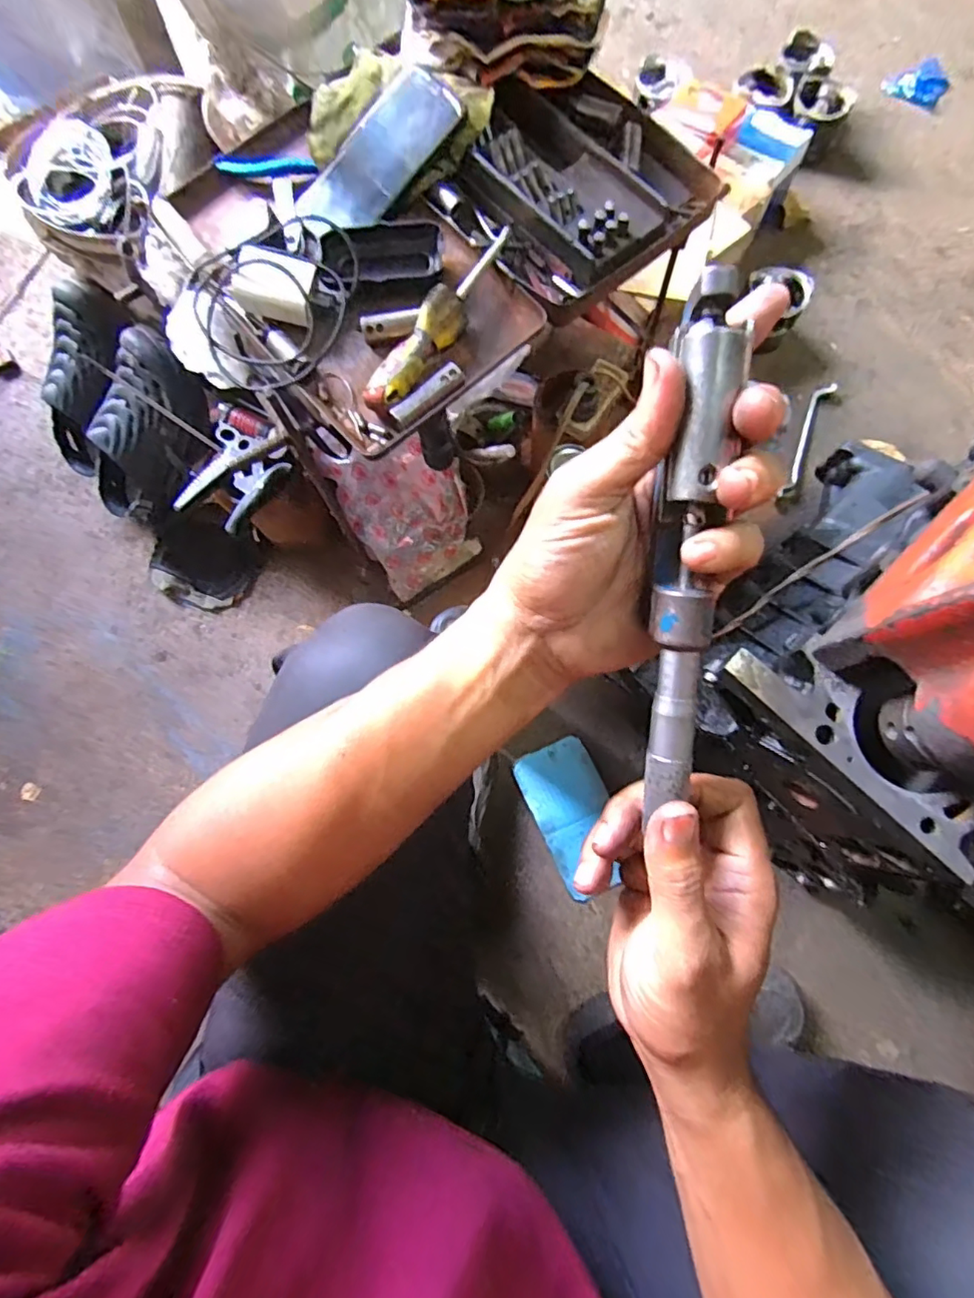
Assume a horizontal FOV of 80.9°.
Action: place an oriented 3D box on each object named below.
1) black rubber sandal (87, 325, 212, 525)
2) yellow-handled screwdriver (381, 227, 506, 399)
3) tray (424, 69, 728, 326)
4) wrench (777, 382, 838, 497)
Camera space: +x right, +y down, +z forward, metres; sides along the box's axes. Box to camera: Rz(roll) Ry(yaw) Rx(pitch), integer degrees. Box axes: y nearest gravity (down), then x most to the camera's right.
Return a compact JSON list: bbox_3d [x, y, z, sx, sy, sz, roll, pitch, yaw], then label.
[{"bbox_3d":[-0.436,-0.262,0.734,0.108,0.083,0.259,43,122,11],"label":"black rubber sandal"},{"bbox_3d":[-0.035,-0.282,0.484,0.027,0.030,0.179,33,79,9],"label":"yellow-handled screwdriver"},{"bbox_3d":[0.080,-0.422,0.519,0.225,0.039,0.210,-44,79,-9],"label":"tray"},{"bbox_3d":[0.483,-0.316,0.864,0.027,0.017,0.203,24,78,7],"label":"wrench"}]

